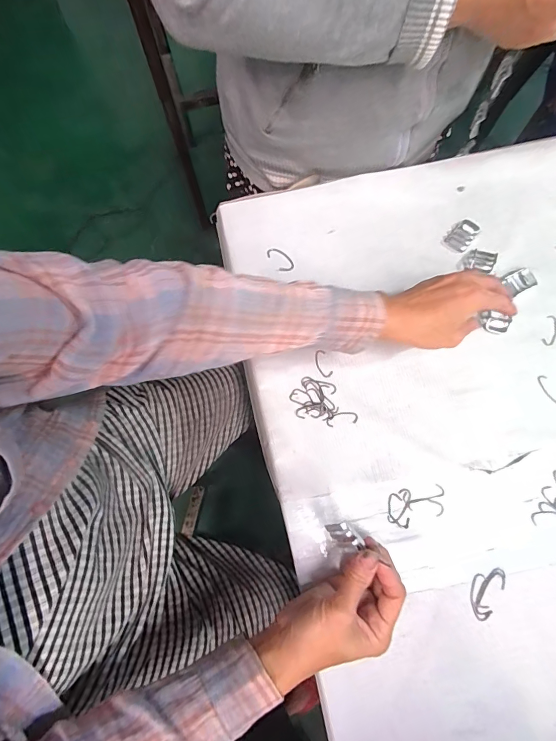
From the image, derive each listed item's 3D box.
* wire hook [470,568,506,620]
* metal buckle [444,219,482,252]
[{"bbox_3d":[0.196,0.208,0.367,0.025,0.004,0.048,31,77,9],"label":"wire hook"},{"bbox_3d":[0.222,-0.163,0.469,0.028,0.007,0.039,40,79,11],"label":"metal buckle"}]

